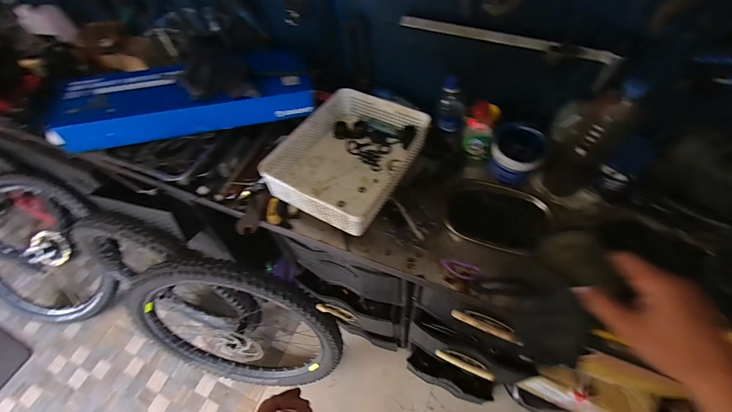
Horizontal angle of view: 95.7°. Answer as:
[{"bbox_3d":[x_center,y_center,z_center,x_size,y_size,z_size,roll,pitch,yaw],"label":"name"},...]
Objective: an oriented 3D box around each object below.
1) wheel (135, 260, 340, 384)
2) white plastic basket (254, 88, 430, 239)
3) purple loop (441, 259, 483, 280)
[{"bbox_3d":[-0.406,0.415,1.090,0.646,0.681,0.067,-3,39,10],"label":"wheel"},{"bbox_3d":[-0.034,-0.113,0.744,0.252,0.093,0.327,22,61,18],"label":"white plastic basket"},{"bbox_3d":[0.182,0.121,0.635,0.080,0.005,0.034,19,62,28],"label":"purple loop"}]

